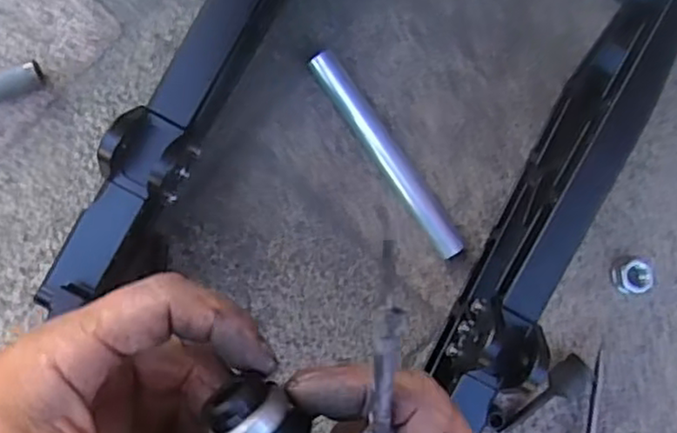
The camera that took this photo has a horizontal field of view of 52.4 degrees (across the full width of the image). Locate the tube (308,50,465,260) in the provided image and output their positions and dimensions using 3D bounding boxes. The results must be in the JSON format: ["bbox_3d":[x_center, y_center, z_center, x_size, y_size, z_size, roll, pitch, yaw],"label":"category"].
[{"bbox_3d":[0.034,-0.043,0.482,0.018,0.016,0.166,-35,91,-9],"label":"tube"}]

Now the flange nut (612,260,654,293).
[{"bbox_3d":[0.215,0.044,0.499,0.026,0.012,0.024,1,86,-8],"label":"flange nut"}]

